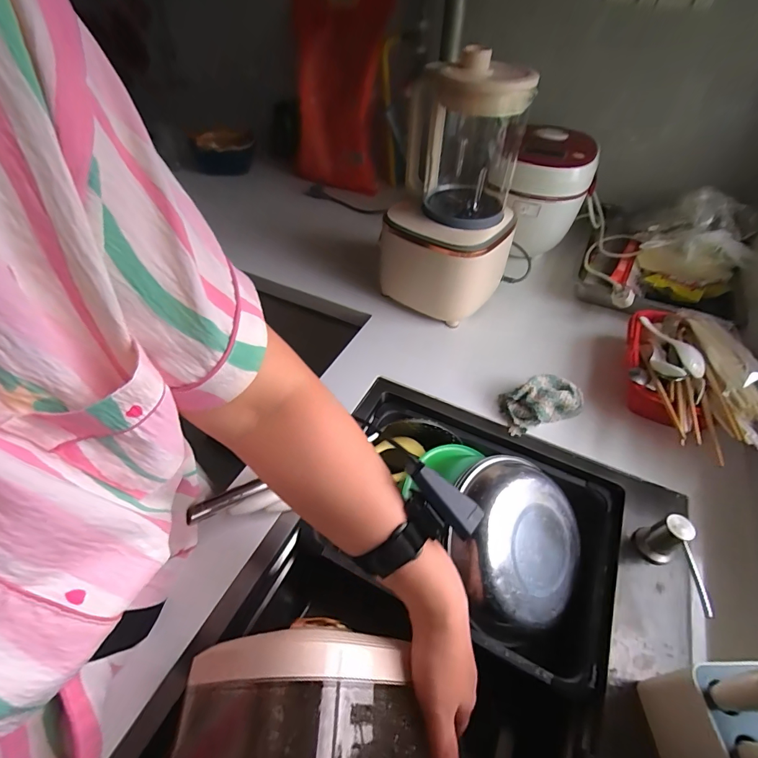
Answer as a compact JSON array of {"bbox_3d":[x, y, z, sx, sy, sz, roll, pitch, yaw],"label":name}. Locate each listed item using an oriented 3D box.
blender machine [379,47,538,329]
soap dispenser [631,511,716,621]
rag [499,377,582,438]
[{"bbox_3d":[0.126,-0.300,0.662,0.206,0.369,0.198,12,49,10],"label":"blender machine"},{"bbox_3d":[0.321,0.202,0.429,0.032,0.064,0.093,5,48,3],"label":"soap dispenser"},{"bbox_3d":[0.237,0.034,0.590,0.105,0.045,0.065,-14,49,-13],"label":"rag"}]

